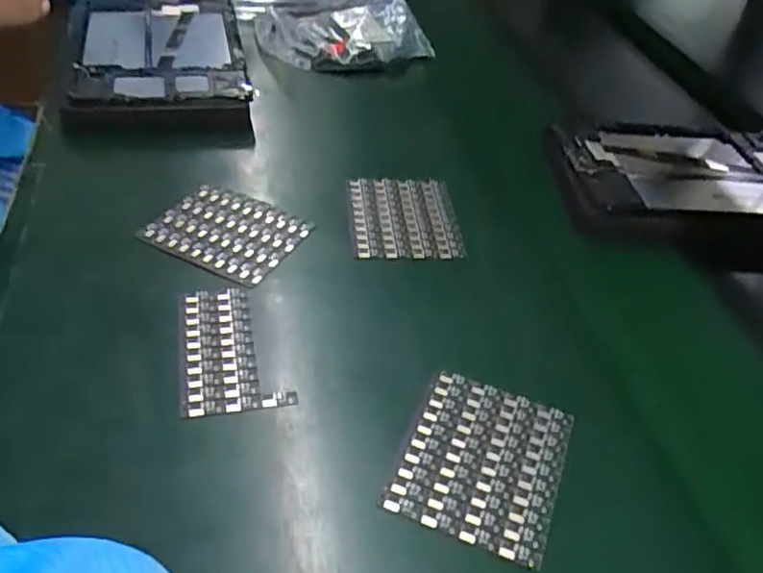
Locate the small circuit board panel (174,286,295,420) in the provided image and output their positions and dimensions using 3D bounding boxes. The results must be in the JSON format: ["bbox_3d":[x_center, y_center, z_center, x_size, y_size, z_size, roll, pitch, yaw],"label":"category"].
[{"bbox_3d":[-0.091,0.034,0.409,0.060,0.004,0.098,-5,42,-14],"label":"small circuit board panel"}]

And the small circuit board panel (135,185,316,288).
[{"bbox_3d":[-0.114,-0.041,0.496,0.105,0.008,0.081,24,43,19],"label":"small circuit board panel"}]

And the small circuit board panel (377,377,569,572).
[{"bbox_3d":[0.055,0.092,0.363,0.082,0.004,0.099,18,42,12],"label":"small circuit board panel"}]

